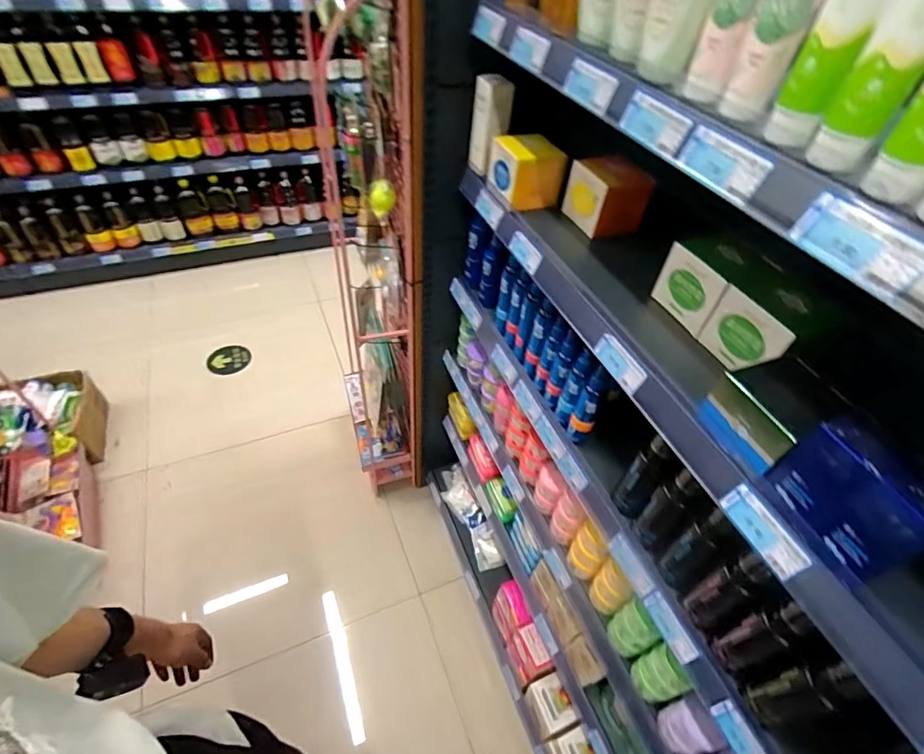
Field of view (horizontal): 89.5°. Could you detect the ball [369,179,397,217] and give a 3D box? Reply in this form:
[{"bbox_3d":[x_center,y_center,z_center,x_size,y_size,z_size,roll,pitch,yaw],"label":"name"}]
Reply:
[{"bbox_3d":[-0.170,-0.385,1.003,0.057,0.067,0.057,-4,48,-8],"label":"ball"}]

